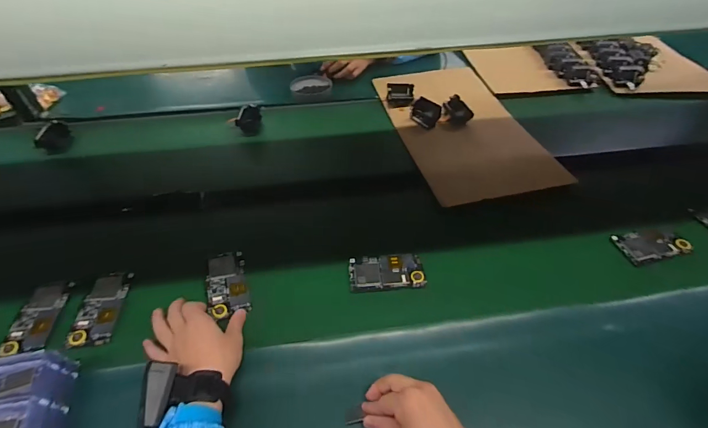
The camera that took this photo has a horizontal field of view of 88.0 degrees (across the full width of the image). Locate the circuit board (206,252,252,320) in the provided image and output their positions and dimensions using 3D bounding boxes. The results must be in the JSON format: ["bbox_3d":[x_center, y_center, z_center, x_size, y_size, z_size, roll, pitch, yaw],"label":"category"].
[{"bbox_3d":[-0.206,0.110,0.597,0.060,0.013,0.123,-15,49,-12],"label":"circuit board"}]

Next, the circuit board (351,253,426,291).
[{"bbox_3d":[0.054,0.096,0.614,0.123,0.009,0.066,-5,47,-3],"label":"circuit board"}]

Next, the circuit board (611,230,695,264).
[{"bbox_3d":[0.526,0.052,0.646,0.114,0.018,0.066,-10,48,-7],"label":"circuit board"}]

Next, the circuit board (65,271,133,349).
[{"bbox_3d":[-0.398,0.146,0.576,0.065,0.009,0.124,-3,47,-1],"label":"circuit board"}]

